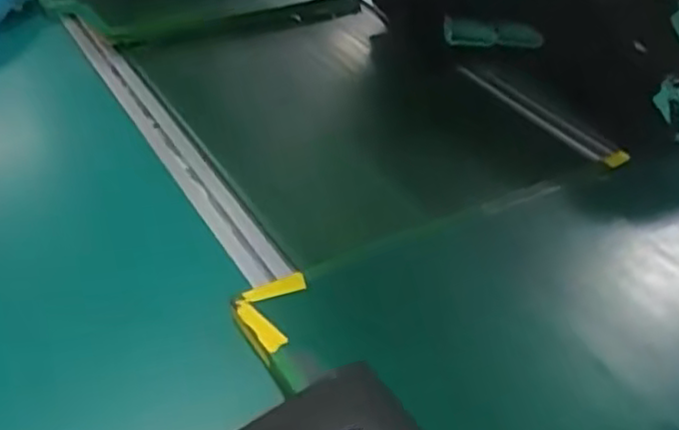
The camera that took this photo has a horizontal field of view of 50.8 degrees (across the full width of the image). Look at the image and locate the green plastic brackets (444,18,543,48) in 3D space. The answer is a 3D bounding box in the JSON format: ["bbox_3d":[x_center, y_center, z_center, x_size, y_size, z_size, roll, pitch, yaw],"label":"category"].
[{"bbox_3d":[0.221,-0.258,1.028,0.140,0.036,0.012,3,30,1],"label":"green plastic brackets"}]

